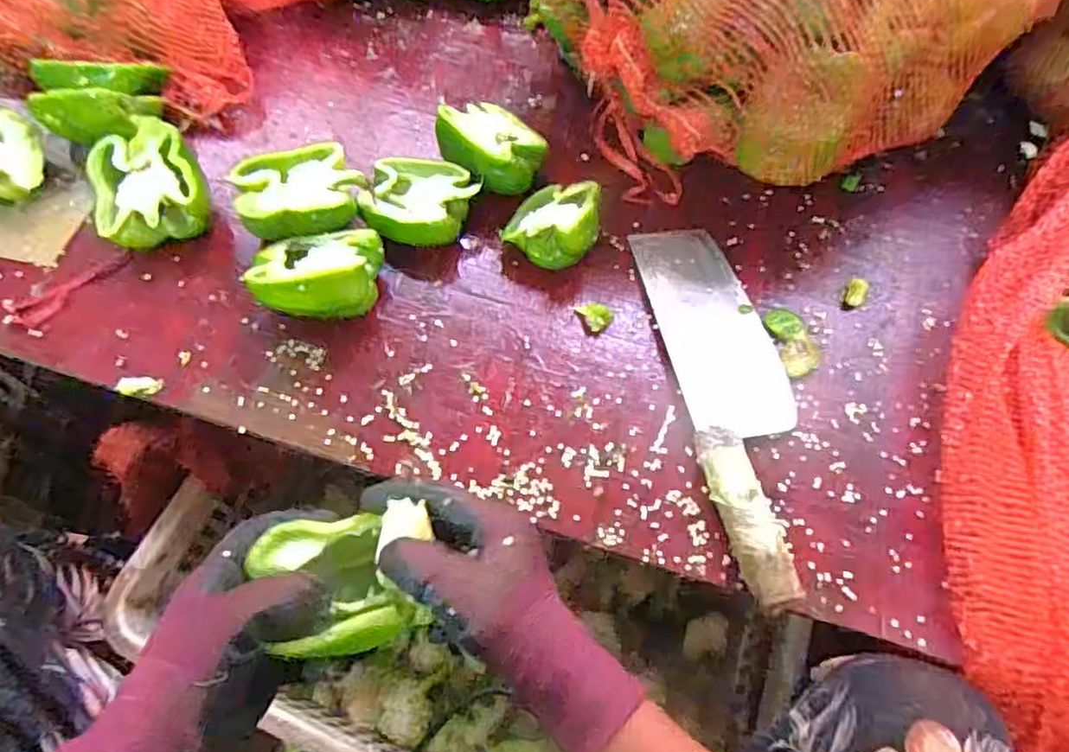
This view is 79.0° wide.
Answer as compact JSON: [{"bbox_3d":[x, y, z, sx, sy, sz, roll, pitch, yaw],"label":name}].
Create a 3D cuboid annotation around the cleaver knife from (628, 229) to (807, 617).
[{"bbox_3d":[0.159,0.007,0.503,0.092,0.027,0.320,-8,64,-6],"label":"cleaver knife"}]

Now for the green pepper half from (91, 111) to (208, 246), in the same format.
[{"bbox_3d":[-0.330,-0.159,0.557,0.089,0.059,0.108,-28,68,-15],"label":"green pepper half"}]

